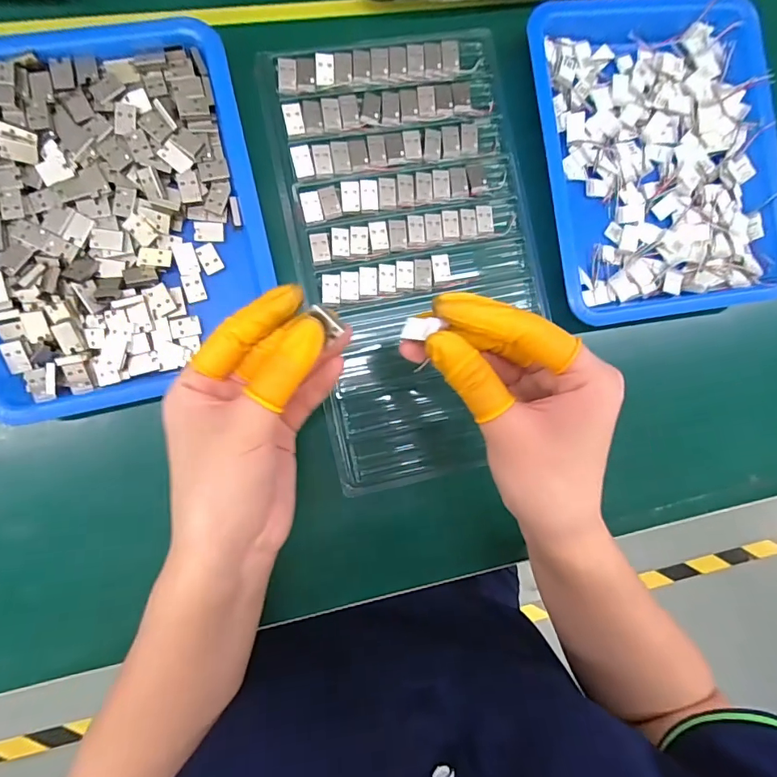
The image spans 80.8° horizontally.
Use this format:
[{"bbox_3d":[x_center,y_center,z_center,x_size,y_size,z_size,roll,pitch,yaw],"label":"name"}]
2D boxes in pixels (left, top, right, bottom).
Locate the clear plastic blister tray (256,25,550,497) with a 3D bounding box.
[{"bbox_3d":[0.022,-0.089,0.309,0.162,0.012,0.288,-12,91,-8],"label":"clear plastic blister tray"}]

